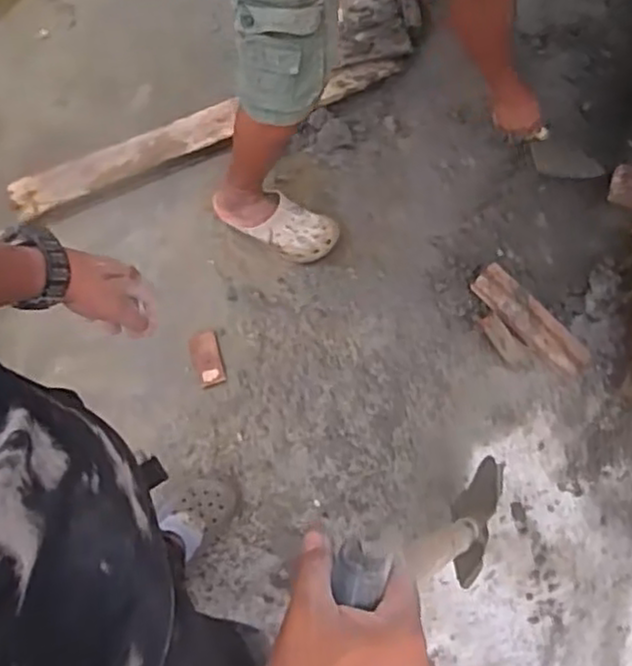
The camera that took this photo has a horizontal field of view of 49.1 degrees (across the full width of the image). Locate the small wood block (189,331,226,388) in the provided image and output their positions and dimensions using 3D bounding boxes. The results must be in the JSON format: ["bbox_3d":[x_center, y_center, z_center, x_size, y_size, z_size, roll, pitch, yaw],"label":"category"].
[{"bbox_3d":[-0.237,0.056,1.505,0.061,0.006,0.120,-15,77,-2],"label":"small wood block"}]

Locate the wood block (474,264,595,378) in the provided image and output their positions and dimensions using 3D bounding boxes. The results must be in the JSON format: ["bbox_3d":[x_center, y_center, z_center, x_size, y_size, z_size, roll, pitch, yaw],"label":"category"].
[{"bbox_3d":[0.468,-0.028,1.503,0.088,0.043,0.298,-44,79,-11],"label":"wood block"}]

